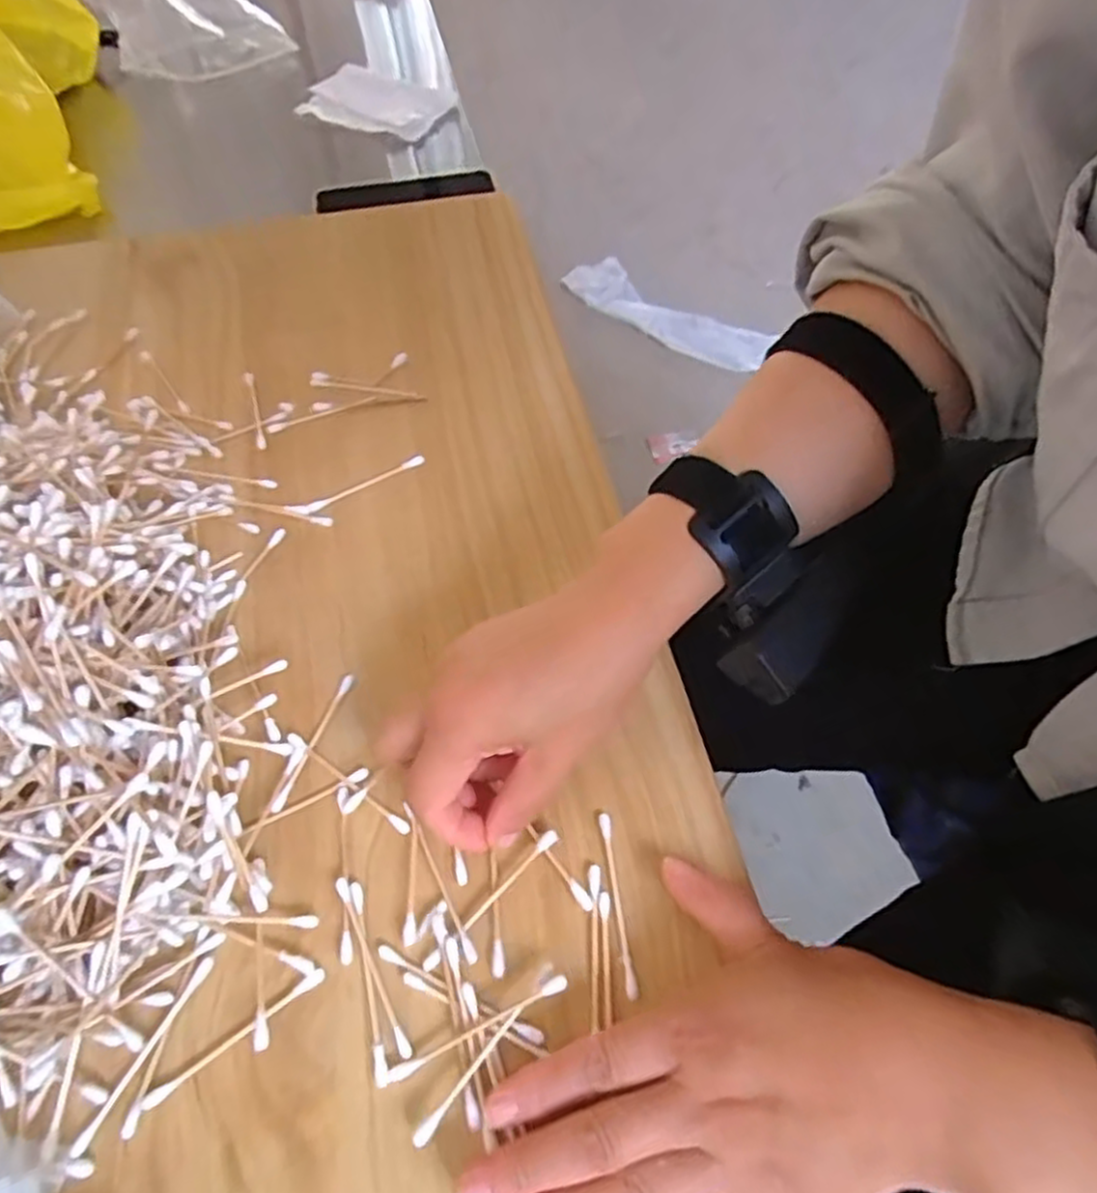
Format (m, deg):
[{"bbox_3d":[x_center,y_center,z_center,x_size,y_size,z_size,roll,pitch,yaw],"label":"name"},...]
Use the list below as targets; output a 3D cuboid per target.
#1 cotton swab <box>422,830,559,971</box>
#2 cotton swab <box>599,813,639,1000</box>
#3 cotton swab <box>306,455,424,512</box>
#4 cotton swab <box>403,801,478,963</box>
[{"bbox_3d":[-0.023,0.123,0.299,0.006,0.007,0.072,40,65,23],"label":"cotton swab"},{"bbox_3d":[0.028,0.124,0.300,0.005,0.005,0.070,-6,57,-4],"label":"cotton swab"},{"bbox_3d":[-0.105,-0.066,0.423,0.073,0.004,0.007,-27,61,-17],"label":"cotton swab"},{"bbox_3d":[-0.046,0.116,0.304,0.004,0.004,0.072,-24,60,-15],"label":"cotton swab"}]

